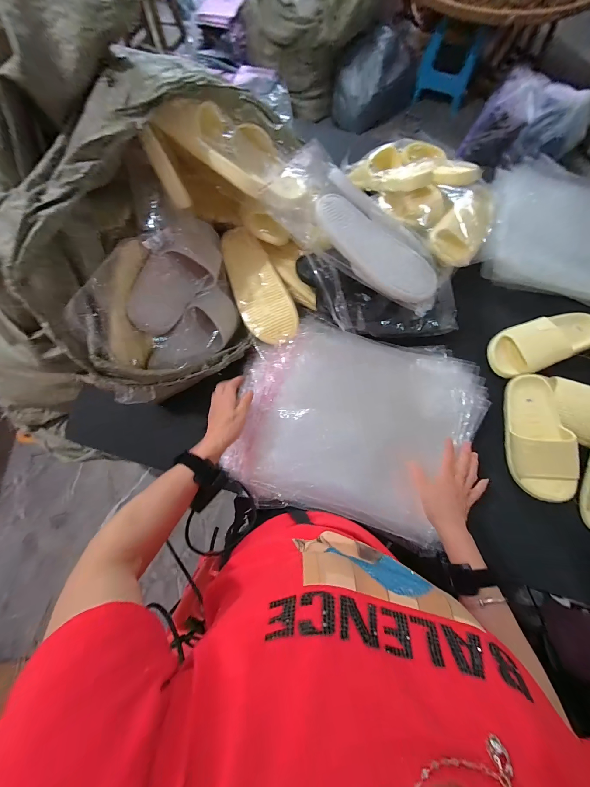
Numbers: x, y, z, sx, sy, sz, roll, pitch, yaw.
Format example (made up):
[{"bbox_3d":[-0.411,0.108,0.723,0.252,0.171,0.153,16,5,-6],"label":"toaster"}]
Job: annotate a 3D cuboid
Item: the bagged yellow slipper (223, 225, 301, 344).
[{"bbox_3d":[-0.072,-0.219,0.596,0.110,0.051,0.250,-20,76,-6],"label":"bagged yellow slipper"}]

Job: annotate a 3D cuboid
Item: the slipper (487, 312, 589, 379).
[{"bbox_3d":[0.554,-0.119,0.624,0.261,0.056,0.108,-18,76,-6],"label":"slipper"}]

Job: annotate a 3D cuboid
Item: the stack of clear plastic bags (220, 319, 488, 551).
[{"bbox_3d":[0.109,0.055,0.561,0.437,0.064,0.349,12,75,2],"label":"stack of clear plastic bags"}]

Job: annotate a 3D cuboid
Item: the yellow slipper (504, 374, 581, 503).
[{"bbox_3d":[0.482,0.082,0.575,0.101,0.068,0.244,1,77,19],"label":"yellow slipper"}]

